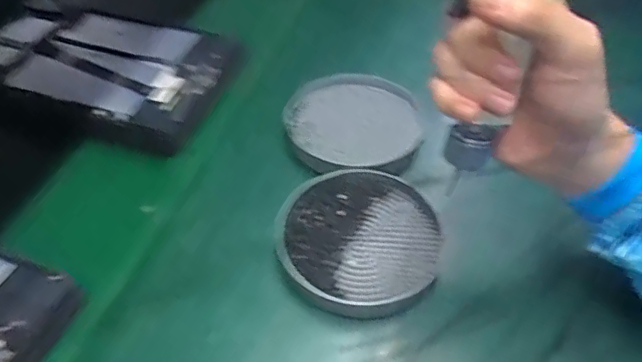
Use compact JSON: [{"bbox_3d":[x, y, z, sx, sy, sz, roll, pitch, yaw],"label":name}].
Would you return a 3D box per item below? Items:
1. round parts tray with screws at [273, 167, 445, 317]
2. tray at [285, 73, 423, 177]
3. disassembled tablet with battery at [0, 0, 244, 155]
[{"bbox_3d":[0.026,0.041,0.396,0.114,0.028,0.111,3,48,-3],"label":"round parts tray with screws"},{"bbox_3d":[0.028,-0.052,0.474,0.114,0.023,0.113,3,48,-3],"label":"tray"},{"bbox_3d":[-0.215,-0.115,0.536,0.257,0.021,0.150,15,51,14],"label":"disassembled tablet with battery"}]

